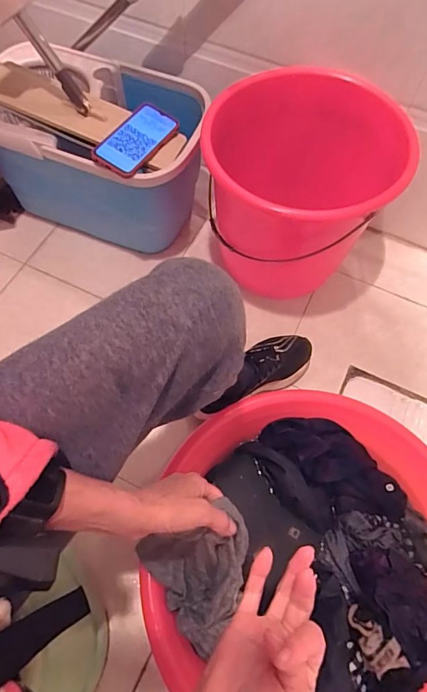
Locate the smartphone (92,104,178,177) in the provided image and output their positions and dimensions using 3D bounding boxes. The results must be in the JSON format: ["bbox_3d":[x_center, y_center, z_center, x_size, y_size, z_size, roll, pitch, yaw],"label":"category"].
[{"bbox_3d":[-0.133,-0.362,0.727,0.084,0.018,0.164,31,67,2],"label":"smartphone"}]

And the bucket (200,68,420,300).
[{"bbox_3d":[0.152,-0.286,0.791,0.324,0.281,0.317,1,64,-2],"label":"bucket"}]

